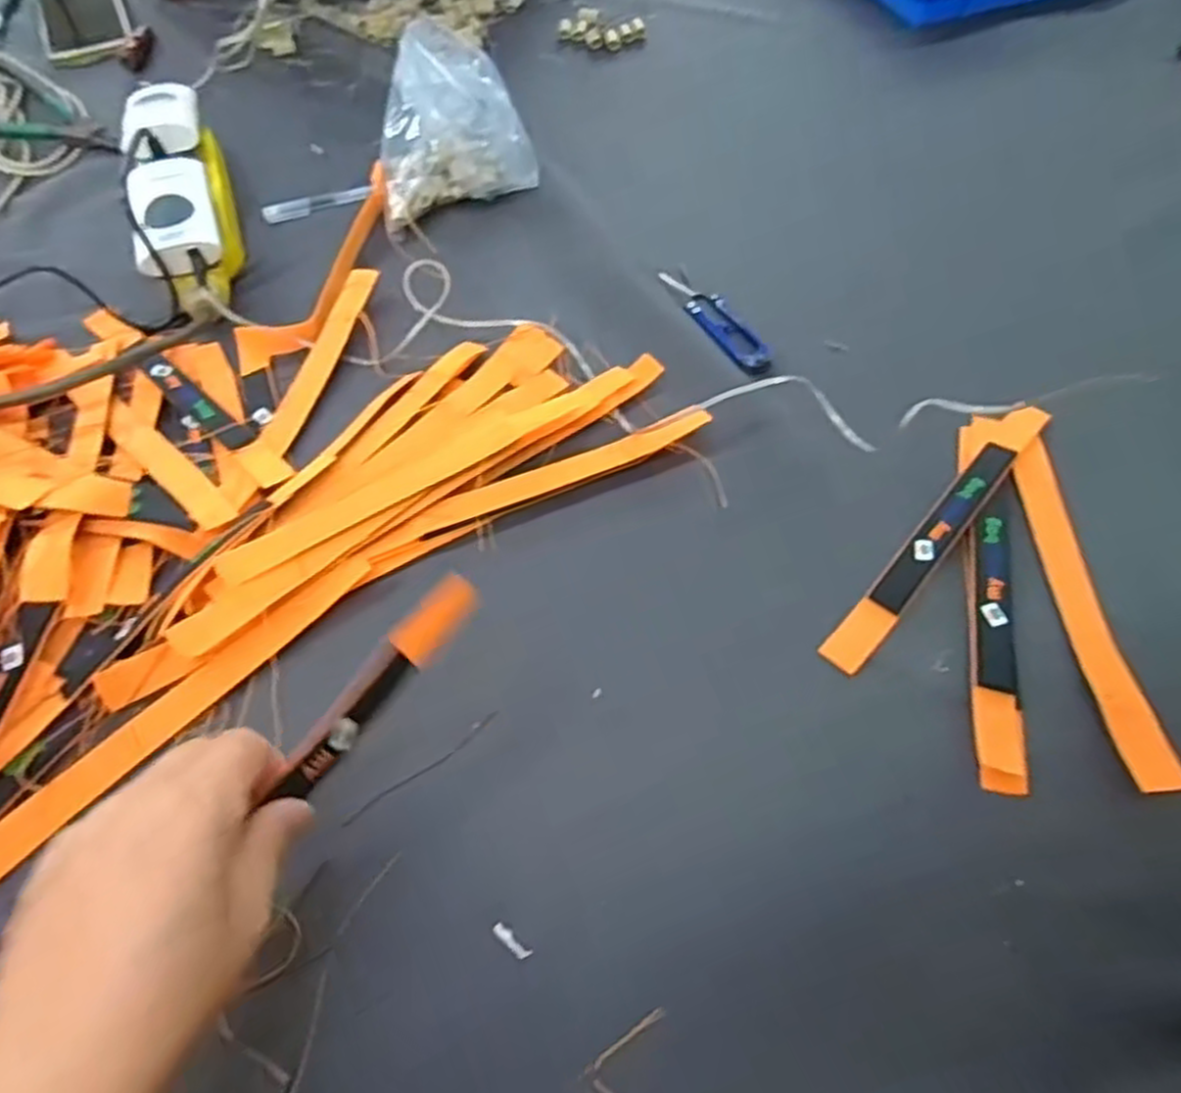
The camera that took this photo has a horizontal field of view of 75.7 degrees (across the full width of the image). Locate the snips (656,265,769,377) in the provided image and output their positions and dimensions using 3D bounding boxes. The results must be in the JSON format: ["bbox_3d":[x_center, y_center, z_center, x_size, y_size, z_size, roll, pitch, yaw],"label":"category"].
[{"bbox_3d":[0.086,-0.163,0.528,0.028,0.009,0.115,-24,60,-13],"label":"snips"}]

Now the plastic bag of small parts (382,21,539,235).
[{"bbox_3d":[-0.114,-0.322,0.582,0.124,0.105,0.087,-22,59,-12],"label":"plastic bag of small parts"}]

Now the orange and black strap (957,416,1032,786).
[{"bbox_3d":[0.217,0.015,0.410,0.026,0.004,0.231,10,59,8],"label":"orange and black strap"}]

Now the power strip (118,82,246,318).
[{"bbox_3d":[-0.304,-0.264,0.566,0.058,0.076,0.245,-18,58,-9],"label":"power strip"}]

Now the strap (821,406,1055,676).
[{"bbox_3d":[0.203,-0.013,0.432,0.019,0.012,0.226,37,66,22],"label":"strap"}]

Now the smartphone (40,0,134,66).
[{"bbox_3d":[-0.509,-0.534,0.763,0.080,0.010,0.175,-21,60,-11],"label":"smartphone"}]

